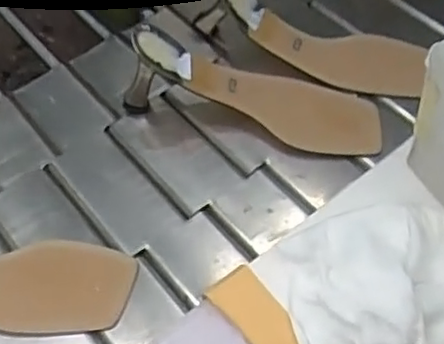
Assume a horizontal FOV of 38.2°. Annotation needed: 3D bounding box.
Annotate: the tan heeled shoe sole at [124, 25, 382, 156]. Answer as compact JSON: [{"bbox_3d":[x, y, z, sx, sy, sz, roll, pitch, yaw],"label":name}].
[{"bbox_3d":[0.026,-0.057,0.566,0.225,0.084,0.074,16,54,-2],"label":"tan heeled shoe sole"}]

